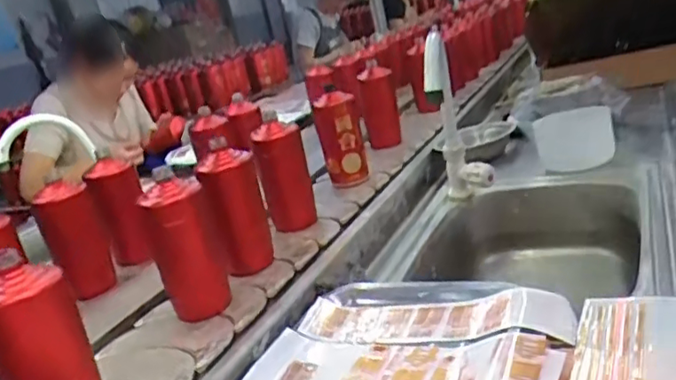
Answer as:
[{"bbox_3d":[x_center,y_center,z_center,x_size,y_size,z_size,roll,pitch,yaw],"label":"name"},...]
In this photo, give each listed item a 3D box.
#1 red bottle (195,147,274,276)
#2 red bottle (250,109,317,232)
[{"bbox_3d":[-0.143,0.034,0.854,0.081,0.169,0.066,-15,19,-5],"label":"red bottle"},{"bbox_3d":[-0.087,-0.022,0.978,0.081,0.176,0.079,-13,19,-1],"label":"red bottle"}]

